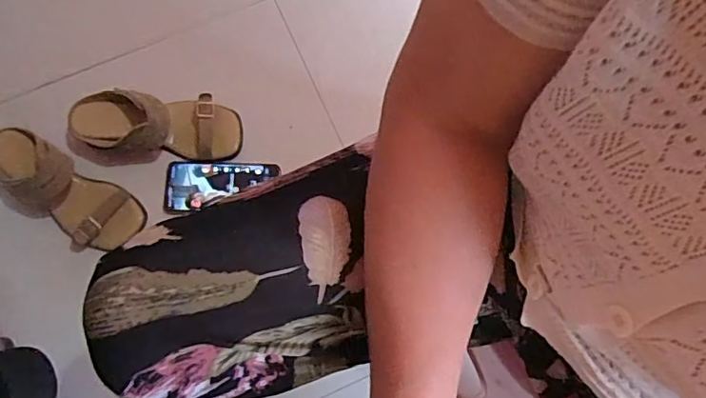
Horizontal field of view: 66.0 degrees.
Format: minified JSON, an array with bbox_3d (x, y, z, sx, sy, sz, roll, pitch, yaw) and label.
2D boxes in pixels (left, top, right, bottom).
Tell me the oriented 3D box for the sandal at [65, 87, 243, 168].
[{"bbox_3d":[-0.296,-0.109,0.791,0.245,0.085,0.096,-2,77,-1],"label":"sandal"}]

